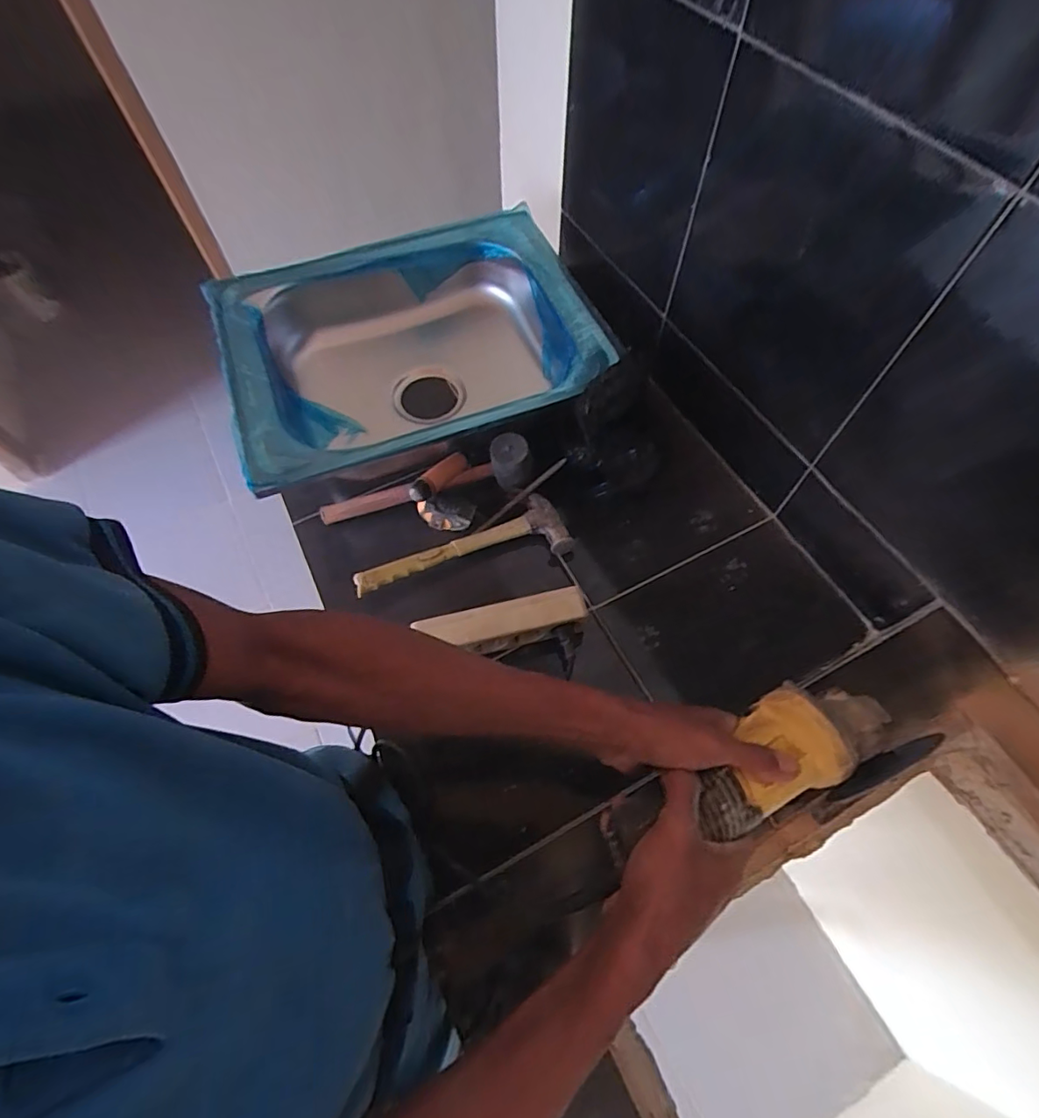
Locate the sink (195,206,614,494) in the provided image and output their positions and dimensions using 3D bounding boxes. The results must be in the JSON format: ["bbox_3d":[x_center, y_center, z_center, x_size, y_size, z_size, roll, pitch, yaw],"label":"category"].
[{"bbox_3d":[-0.150,-0.288,0.780,0.491,0.142,0.413,-19,64,-9],"label":"sink"}]

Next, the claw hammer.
[{"bbox_3d":[-0.074,-0.020,0.680,0.271,0.027,0.075,-14,63,-6],"label":"claw hammer"}]

